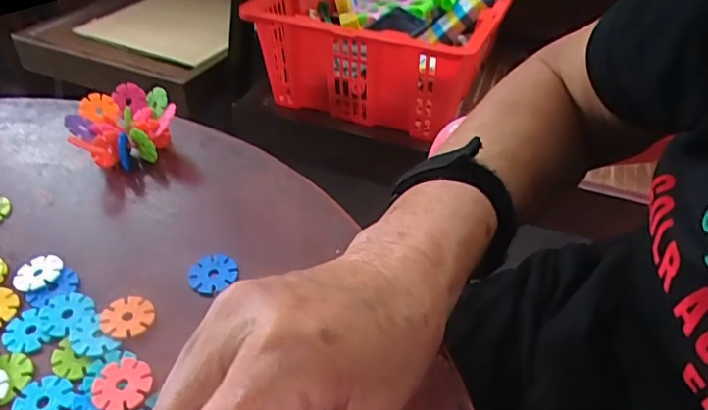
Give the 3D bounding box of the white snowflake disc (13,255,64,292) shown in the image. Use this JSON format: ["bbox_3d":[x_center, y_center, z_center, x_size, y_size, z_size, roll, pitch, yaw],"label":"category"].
[{"bbox_3d":[-0.213,0.044,0.371,0.030,0.004,0.031,-1,45,1],"label":"white snowflake disc"}]

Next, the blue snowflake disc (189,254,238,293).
[{"bbox_3d":[-0.094,0.045,0.366,0.031,0.005,0.028,-1,45,0],"label":"blue snowflake disc"}]

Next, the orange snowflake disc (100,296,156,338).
[{"bbox_3d":[-0.140,0.068,0.339,0.031,0.004,0.030,-1,45,1],"label":"orange snowflake disc"}]

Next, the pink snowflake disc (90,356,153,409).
[{"bbox_3d":[-0.129,0.100,0.306,0.031,0.004,0.031,2,45,-2],"label":"pink snowflake disc"}]

